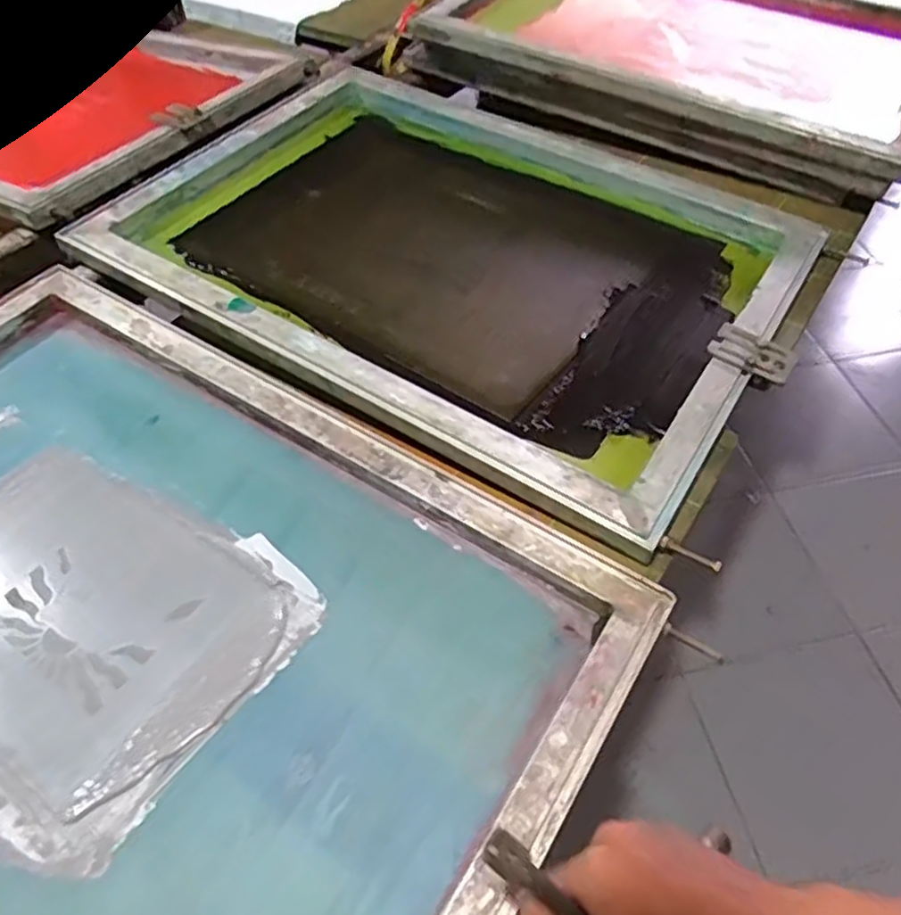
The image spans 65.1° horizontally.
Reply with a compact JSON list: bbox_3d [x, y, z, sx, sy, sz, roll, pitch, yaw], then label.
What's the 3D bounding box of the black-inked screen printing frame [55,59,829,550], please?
[{"bbox_3d":[-0.004,-0.271,0.862,0.779,0.050,0.554,28,52,20],"label":"black-inked screen printing frame"}]

